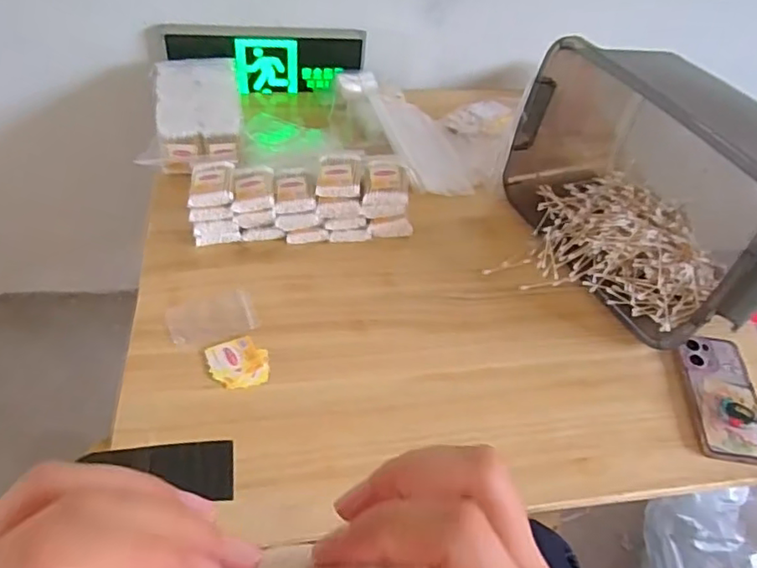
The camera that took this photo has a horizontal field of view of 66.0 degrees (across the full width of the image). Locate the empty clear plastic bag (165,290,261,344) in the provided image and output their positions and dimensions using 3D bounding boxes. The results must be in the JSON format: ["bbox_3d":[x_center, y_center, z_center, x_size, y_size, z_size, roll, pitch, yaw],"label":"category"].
[{"bbox_3d":[-0.199,0.041,0.699,0.097,0.004,0.060,-16,51,-20],"label":"empty clear plastic bag"}]

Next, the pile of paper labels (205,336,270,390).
[{"bbox_3d":[-0.158,0.089,0.661,0.064,0.004,0.064,-12,50,-17],"label":"pile of paper labels"}]

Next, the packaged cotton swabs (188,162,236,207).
[{"bbox_3d":[-0.221,-0.135,0.781,0.056,0.015,0.077,-2,48,-8],"label":"packaged cotton swabs"}]

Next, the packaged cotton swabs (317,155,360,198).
[{"bbox_3d":[-0.051,-0.149,0.787,0.056,0.021,0.078,4,47,-2],"label":"packaged cotton swabs"}]

